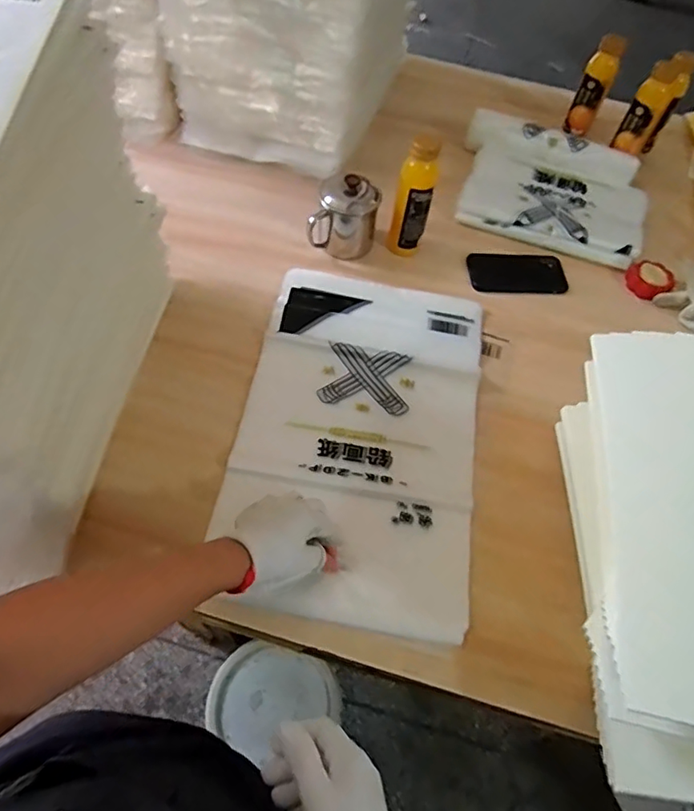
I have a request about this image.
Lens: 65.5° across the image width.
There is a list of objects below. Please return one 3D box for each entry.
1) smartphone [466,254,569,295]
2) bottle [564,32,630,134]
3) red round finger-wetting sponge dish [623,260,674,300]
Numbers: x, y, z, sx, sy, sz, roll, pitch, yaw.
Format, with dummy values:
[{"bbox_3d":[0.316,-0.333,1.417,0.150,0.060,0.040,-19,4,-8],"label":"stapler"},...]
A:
[{"bbox_3d":[0.263,-0.205,0.836,0.150,0.011,0.073,4,58,-3],"label":"smartphone"},{"bbox_3d":[0.447,-0.574,0.981,0.053,0.155,0.047,28,60,12],"label":"bottle"},{"bbox_3d":[0.472,-0.197,0.840,0.065,0.023,0.061,3,58,-4],"label":"red round finger-wetting sponge dish"}]

